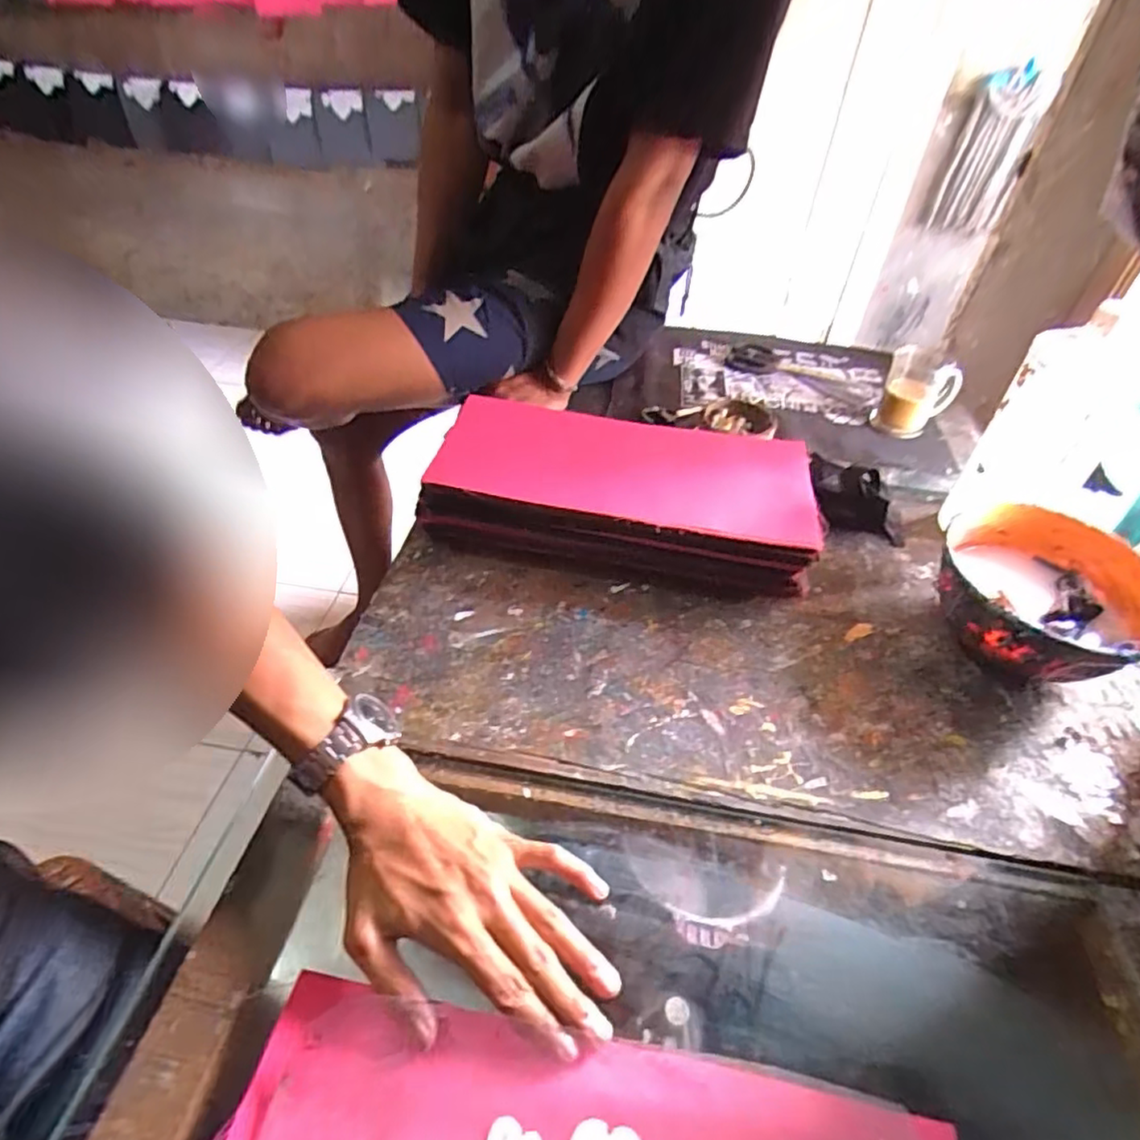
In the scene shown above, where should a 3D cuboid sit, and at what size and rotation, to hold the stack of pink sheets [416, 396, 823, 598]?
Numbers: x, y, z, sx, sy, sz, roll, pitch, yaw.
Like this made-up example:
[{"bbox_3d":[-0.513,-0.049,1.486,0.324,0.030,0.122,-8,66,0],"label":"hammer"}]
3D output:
[{"bbox_3d":[0.055,-0.077,0.638,0.349,0.081,0.161,11,45,7],"label":"stack of pink sheets"}]

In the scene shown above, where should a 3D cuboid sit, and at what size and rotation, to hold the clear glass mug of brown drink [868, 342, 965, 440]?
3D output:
[{"bbox_3d":[0.429,-0.218,0.800,0.081,0.094,0.060,29,50,24],"label":"clear glass mug of brown drink"}]

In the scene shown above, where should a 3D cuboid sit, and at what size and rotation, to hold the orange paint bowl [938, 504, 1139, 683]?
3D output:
[{"bbox_3d":[0.392,0.031,0.547,0.158,0.087,0.154,2,44,-2],"label":"orange paint bowl"}]

